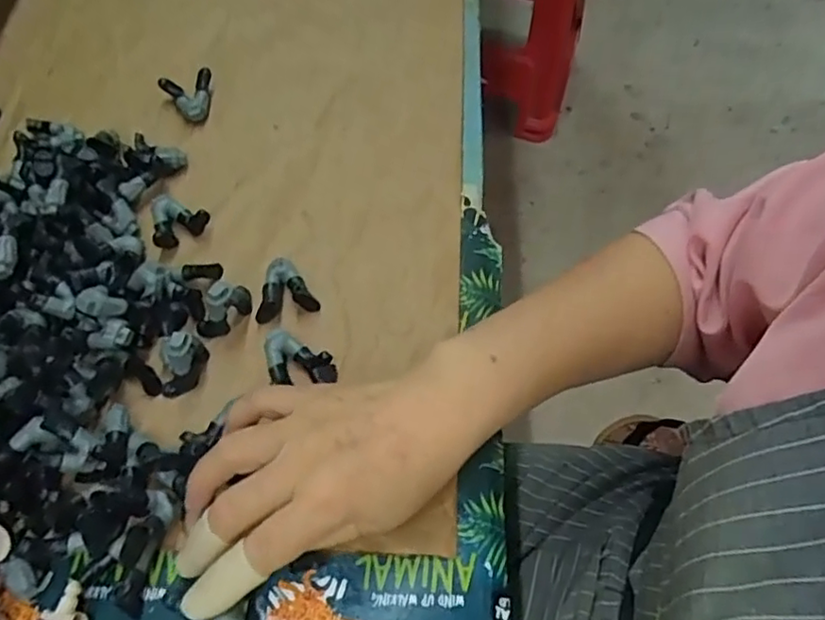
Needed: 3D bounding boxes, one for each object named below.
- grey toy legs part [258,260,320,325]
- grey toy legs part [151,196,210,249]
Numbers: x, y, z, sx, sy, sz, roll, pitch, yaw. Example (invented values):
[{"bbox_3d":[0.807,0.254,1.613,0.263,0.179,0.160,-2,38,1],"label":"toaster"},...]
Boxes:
[{"bbox_3d":[-0.080,-0.014,0.381,0.037,0.015,0.033,-12,61,-9],"label":"grey toy legs part"},{"bbox_3d":[-0.161,-0.061,0.413,0.038,0.019,0.032,-33,67,-19],"label":"grey toy legs part"}]

